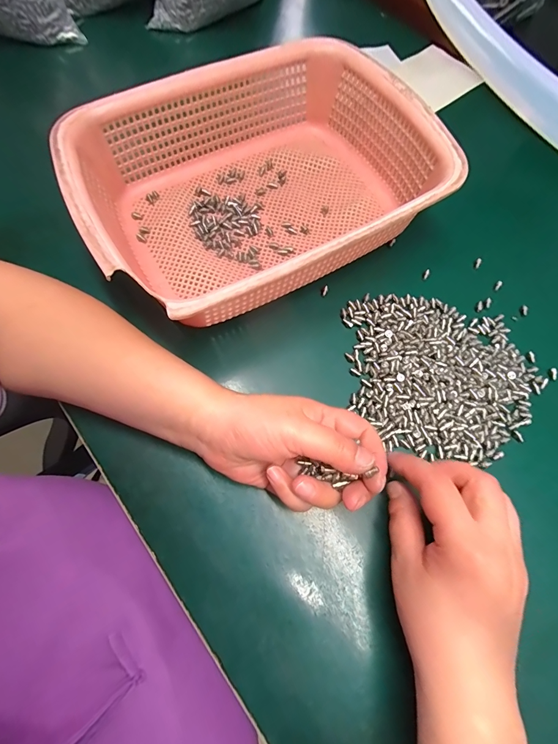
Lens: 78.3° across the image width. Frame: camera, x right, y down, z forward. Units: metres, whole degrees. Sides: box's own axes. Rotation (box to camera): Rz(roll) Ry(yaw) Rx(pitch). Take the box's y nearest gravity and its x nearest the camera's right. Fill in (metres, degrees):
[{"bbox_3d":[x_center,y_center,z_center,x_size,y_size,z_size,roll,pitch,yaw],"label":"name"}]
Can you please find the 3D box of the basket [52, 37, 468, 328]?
[{"bbox_3d":[-0.015,-0.163,0.303,0.288,0.074,0.212,-28,75,-11],"label":"basket"}]

